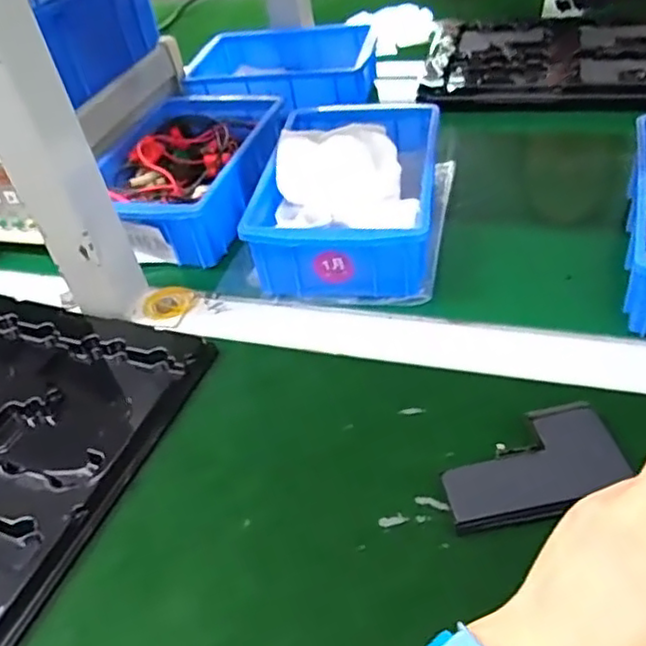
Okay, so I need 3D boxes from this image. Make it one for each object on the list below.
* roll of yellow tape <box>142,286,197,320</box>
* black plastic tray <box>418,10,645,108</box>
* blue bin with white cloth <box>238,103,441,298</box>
[{"bbox_3d":[-0.121,-0.018,0.509,0.039,0.005,0.039,-4,43,4],"label":"roll of yellow tape"},{"bbox_3d":[0.262,-0.300,0.734,0.282,0.026,0.233,2,44,14],"label":"black plastic tray"},{"bbox_3d":[0.023,-0.115,0.524,0.133,0.072,0.201,2,44,11],"label":"blue bin with white cloth"}]

